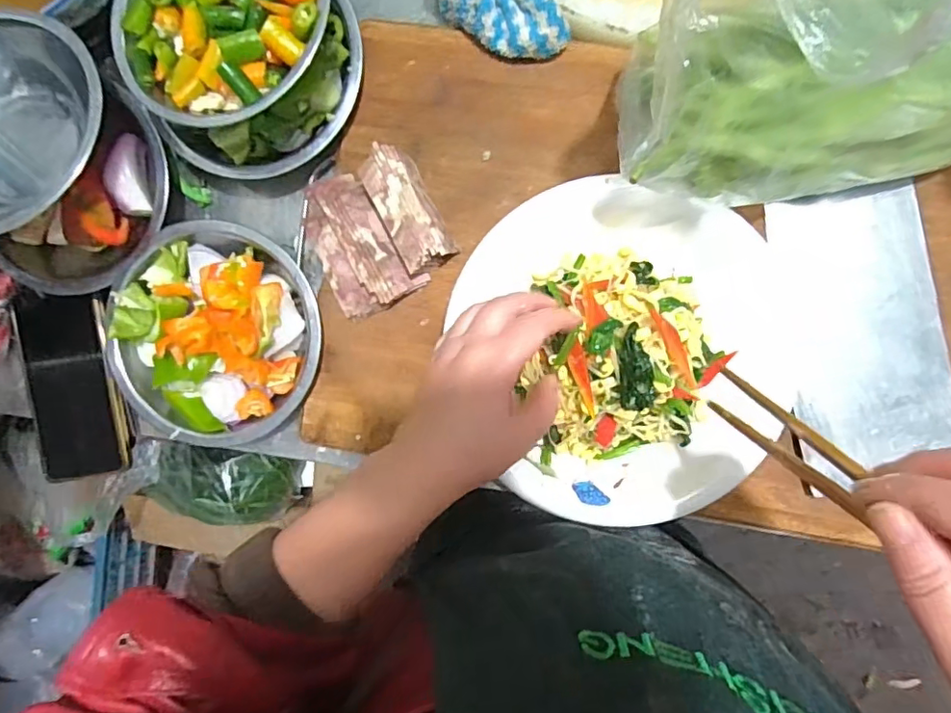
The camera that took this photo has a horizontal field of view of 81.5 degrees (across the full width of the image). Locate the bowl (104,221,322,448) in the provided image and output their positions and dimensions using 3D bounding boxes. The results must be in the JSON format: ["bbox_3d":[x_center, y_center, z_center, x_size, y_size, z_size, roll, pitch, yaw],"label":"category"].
[{"bbox_3d":[-0.203,-0.014,0.424,0.162,0.051,0.165,0,93,6],"label":"bowl"}]

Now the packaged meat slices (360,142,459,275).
[{"bbox_3d":[-0.050,-0.108,0.409,0.037,0.032,0.087,-27,91,6],"label":"packaged meat slices"}]

